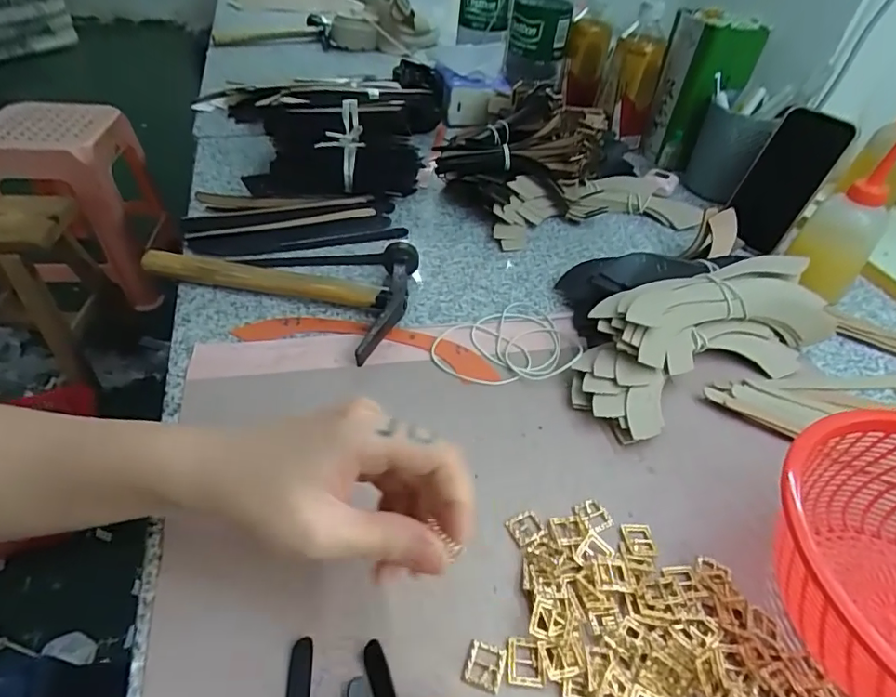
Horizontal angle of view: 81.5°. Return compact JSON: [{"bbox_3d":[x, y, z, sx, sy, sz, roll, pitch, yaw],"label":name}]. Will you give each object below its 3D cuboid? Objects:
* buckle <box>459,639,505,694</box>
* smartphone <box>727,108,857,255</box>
[{"bbox_3d":[0.019,0.163,0.267,0.019,0.004,0.021,16,45,11],"label":"buckle"},{"bbox_3d":[0.360,-0.179,0.558,0.071,0.141,0.015,31,23,24],"label":"smartphone"}]

